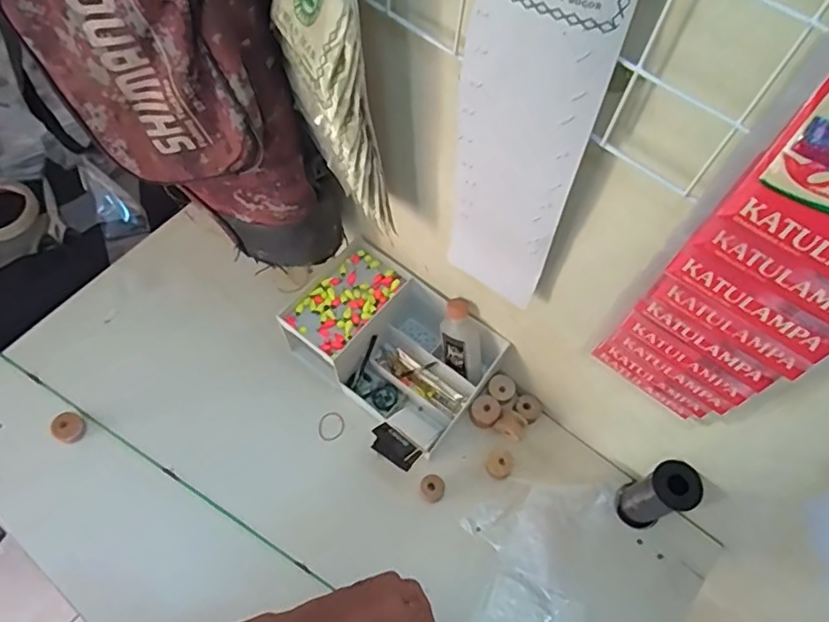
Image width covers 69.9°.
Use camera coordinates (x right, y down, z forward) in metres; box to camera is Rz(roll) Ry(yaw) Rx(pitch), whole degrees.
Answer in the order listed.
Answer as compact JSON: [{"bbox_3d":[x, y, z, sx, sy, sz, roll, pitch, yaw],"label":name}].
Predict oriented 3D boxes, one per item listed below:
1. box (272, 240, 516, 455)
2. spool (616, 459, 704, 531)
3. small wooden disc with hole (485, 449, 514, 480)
[{"bbox_3d":[-0.029,0.047,0.718,0.232,0.102,0.176,38,67,16],"label":"box"},{"bbox_3d":[0.262,0.199,0.639,0.049,0.115,0.051,-18,65,-11],"label":"spool"},{"bbox_3d":[0.101,0.180,0.699,0.034,0.011,0.032,1,63,-2],"label":"small wooden disc with hole"}]

